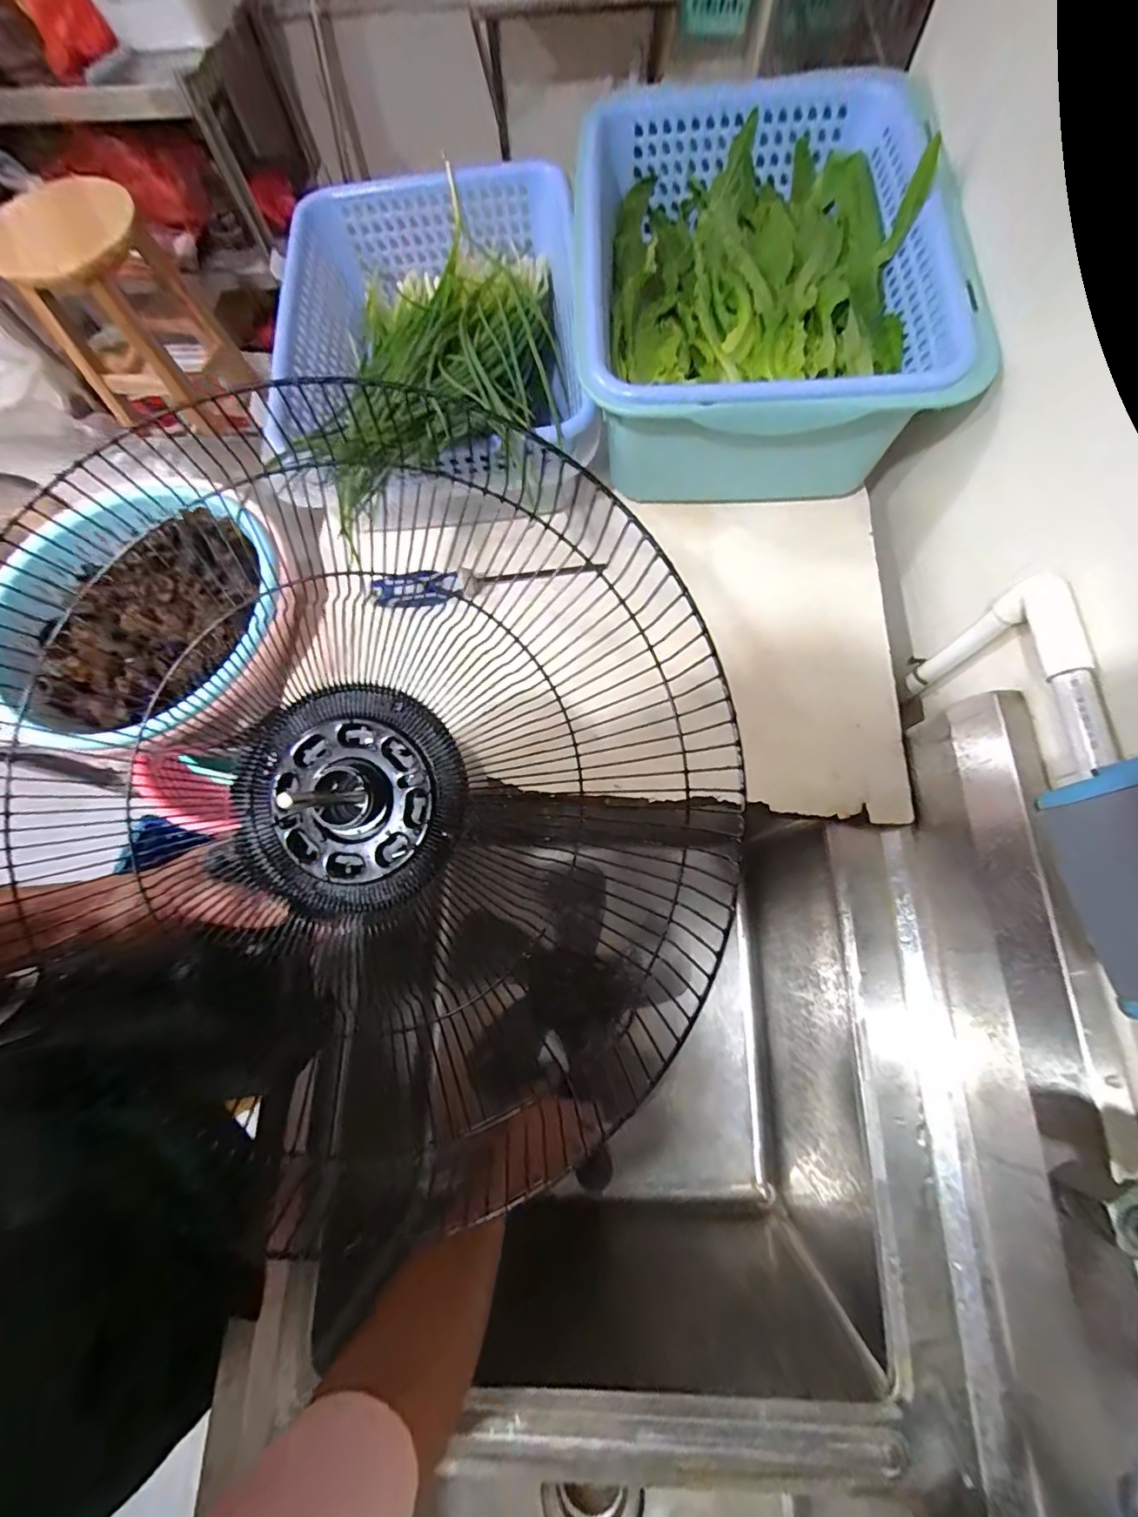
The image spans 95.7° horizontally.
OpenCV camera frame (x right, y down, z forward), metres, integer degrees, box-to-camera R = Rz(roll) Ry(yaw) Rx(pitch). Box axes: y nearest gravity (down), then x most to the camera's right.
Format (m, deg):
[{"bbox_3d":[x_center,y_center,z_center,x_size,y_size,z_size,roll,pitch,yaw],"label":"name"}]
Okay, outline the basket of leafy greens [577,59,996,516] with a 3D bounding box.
[{"bbox_3d":[0.190,-0.492,0.564,0.349,0.162,0.441,-2,72,2],"label":"basket of leafy greens"}]

